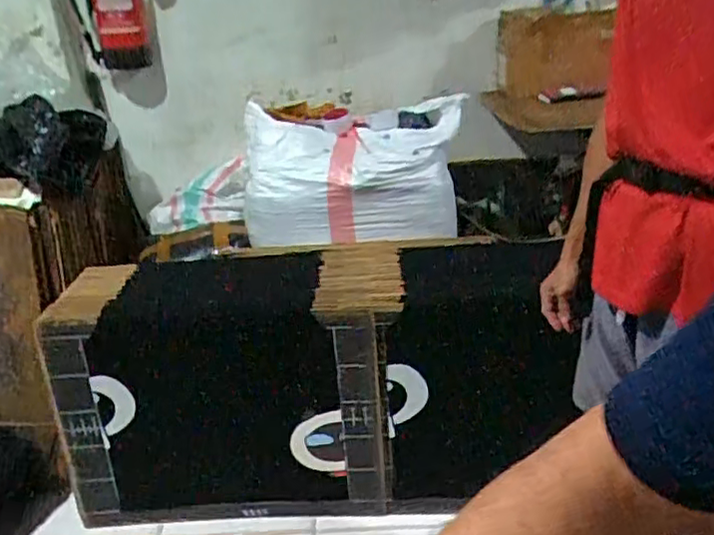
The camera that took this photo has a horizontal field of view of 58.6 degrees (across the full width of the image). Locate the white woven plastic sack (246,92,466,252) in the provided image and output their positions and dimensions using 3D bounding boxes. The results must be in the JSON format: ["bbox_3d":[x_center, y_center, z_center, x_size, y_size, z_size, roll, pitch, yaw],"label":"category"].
[{"bbox_3d":[0.001,-0.281,1.837,0.608,0.343,0.402,-4,24,1],"label":"white woven plastic sack"}]

